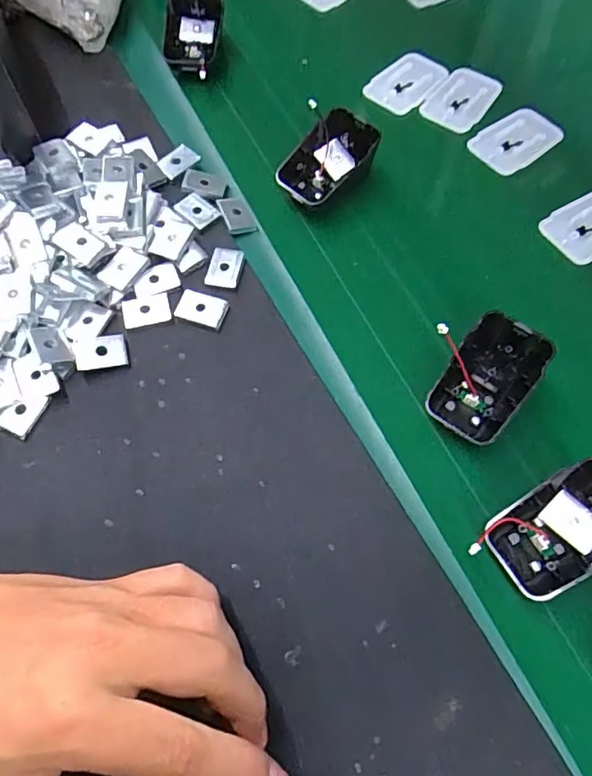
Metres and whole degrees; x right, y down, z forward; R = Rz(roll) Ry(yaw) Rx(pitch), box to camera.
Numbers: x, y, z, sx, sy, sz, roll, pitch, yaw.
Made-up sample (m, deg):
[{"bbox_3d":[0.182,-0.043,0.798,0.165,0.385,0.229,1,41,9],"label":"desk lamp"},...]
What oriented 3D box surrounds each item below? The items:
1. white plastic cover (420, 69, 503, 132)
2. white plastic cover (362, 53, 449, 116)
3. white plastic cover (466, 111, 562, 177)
[{"bbox_3d":[0.132,-0.230,0.433,0.043,0.008,0.068,32,71,17],"label":"white plastic cover"},{"bbox_3d":[0.091,-0.249,0.445,0.045,0.012,0.065,37,78,13],"label":"white plastic cover"},{"bbox_3d":[0.168,-0.190,0.413,0.067,0.007,0.045,-34,67,-12],"label":"white plastic cover"}]

